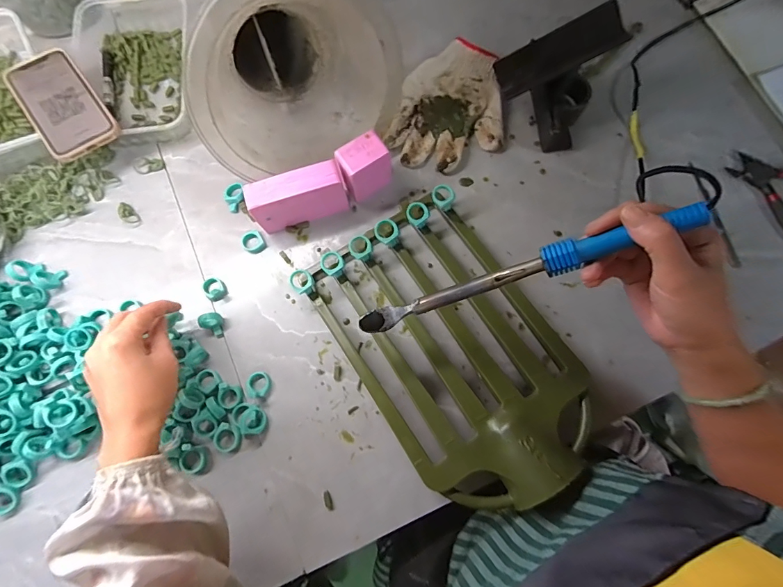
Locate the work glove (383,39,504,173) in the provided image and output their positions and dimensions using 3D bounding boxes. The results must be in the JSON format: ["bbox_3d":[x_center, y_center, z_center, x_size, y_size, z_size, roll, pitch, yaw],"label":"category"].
[{"bbox_3d":[0.081,-0.243,0.526,0.139,0.029,0.179,17,76,5],"label":"work glove"}]

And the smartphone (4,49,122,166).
[{"bbox_3d":[-0.401,-0.234,0.482,0.079,0.014,0.160,-36,77,-8],"label":"smartphone"}]

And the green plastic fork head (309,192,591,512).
[{"bbox_3d":[0.059,0.051,0.428,0.209,0.066,0.330,-30,77,-7],"label":"green plastic fork head"}]

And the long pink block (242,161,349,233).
[{"bbox_3d":[-0.108,-0.112,0.473,0.107,0.070,0.034,-19,76,-4],"label":"long pink block"}]

